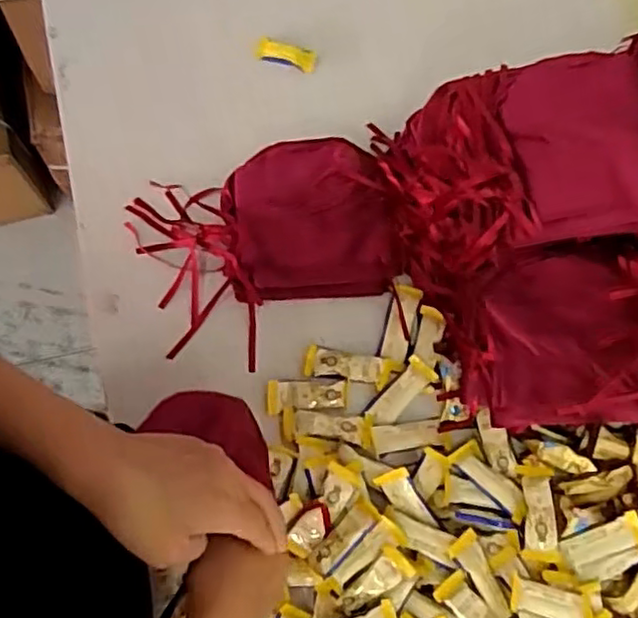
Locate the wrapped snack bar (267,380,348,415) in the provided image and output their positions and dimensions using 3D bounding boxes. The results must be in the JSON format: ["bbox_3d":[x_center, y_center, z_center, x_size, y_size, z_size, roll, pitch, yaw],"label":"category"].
[{"bbox_3d":[-0.011,0.082,0.620,0.075,0.008,0.030,0,74,-4],"label":"wrapped snack bar"}]

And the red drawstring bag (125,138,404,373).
[{"bbox_3d":[-0.046,-0.068,0.645,0.242,0.038,0.177,-19,76,-9],"label":"red drawstring bag"}]

